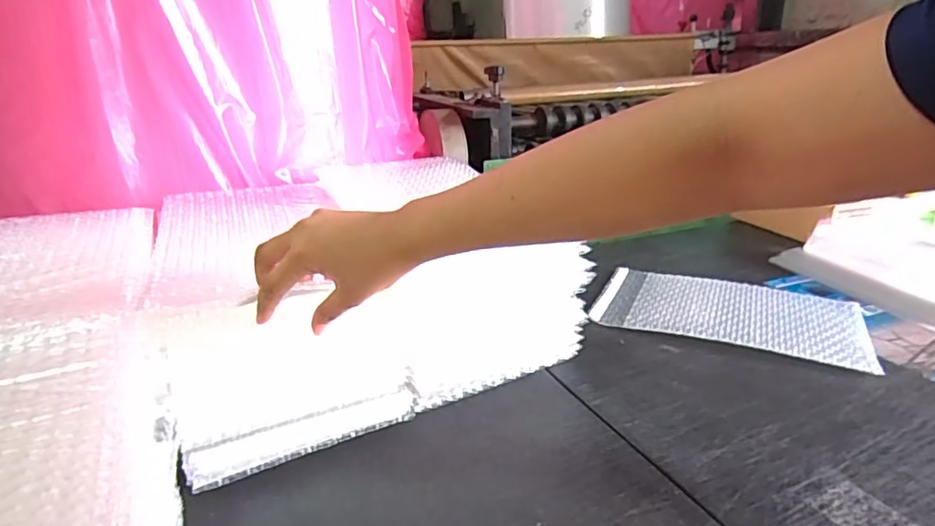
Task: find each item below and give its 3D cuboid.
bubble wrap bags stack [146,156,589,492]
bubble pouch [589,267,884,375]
[{"bbox_3d":[-0.119,0.013,0.623,0.372,0.166,0.305,-12,24,-25],"label":"bubble wrap bags stack"},{"bbox_3d":[0.319,0.056,0.723,0.299,0.010,0.180,9,24,22],"label":"bubble pouch"}]

